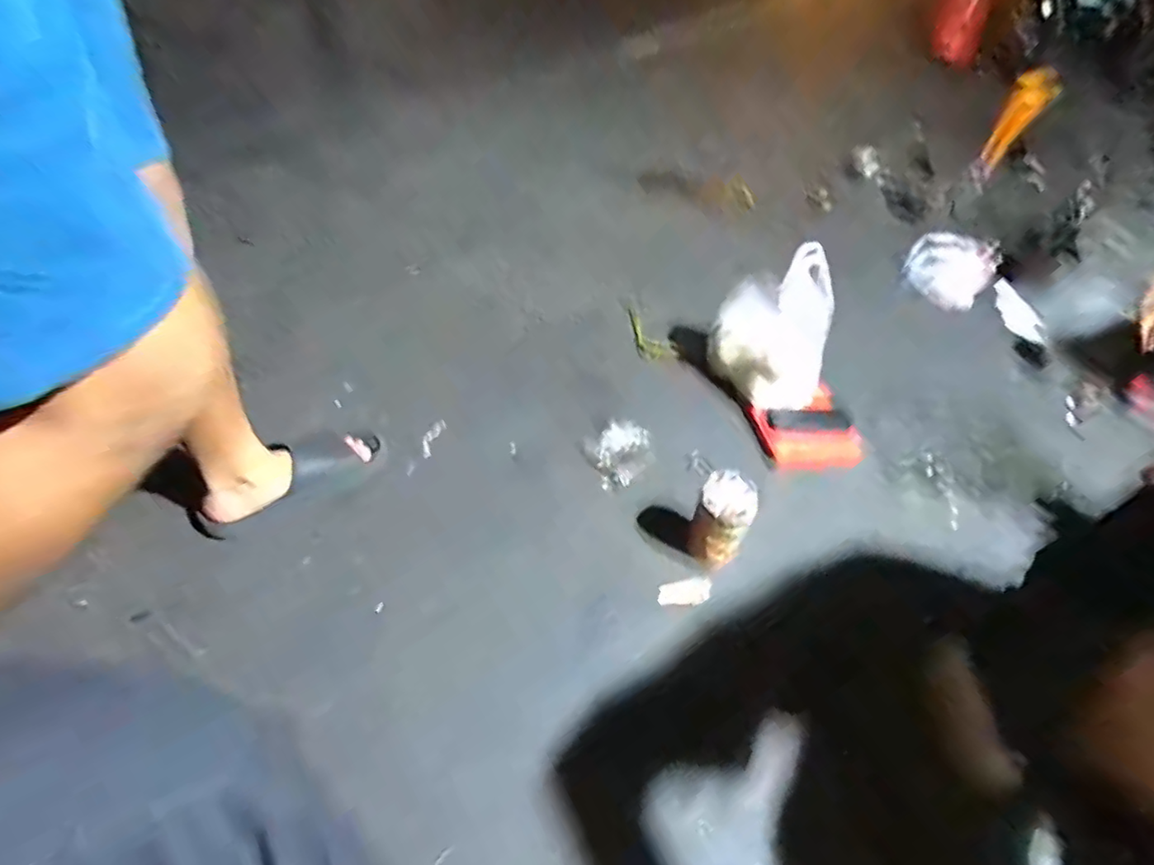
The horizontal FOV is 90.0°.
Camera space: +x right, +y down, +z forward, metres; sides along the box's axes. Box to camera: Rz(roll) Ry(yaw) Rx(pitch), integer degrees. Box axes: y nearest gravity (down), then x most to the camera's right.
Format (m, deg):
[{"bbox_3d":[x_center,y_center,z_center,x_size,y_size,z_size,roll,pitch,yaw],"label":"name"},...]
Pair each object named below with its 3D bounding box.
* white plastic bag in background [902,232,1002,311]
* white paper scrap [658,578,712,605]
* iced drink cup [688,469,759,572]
[{"bbox_3d":[0.961,-0.416,1.496,0.197,0.142,0.157,28,50,22],"label":"white plastic bag in background"},{"bbox_3d":[0.167,0.248,0.894,0.080,0.007,0.036,-9,61,4],"label":"white paper scrap"},{"bbox_3d":[0.219,0.144,0.899,0.085,0.143,0.090,17,46,12],"label":"iced drink cup"}]

